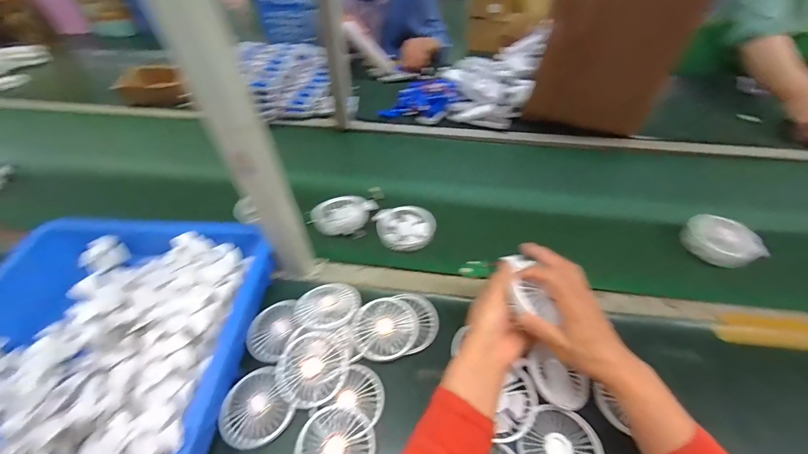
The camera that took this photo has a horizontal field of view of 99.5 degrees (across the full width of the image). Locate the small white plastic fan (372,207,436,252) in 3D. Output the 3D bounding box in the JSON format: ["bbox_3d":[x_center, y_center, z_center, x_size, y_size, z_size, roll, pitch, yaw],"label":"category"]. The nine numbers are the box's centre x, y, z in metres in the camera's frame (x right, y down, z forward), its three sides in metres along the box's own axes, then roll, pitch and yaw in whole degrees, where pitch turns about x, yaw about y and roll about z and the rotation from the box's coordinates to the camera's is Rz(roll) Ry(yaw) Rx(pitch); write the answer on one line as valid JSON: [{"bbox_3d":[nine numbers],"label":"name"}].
[{"bbox_3d":[0.003,0.002,0.620,0.103,0.043,0.085,-8,47,-8],"label":"small white plastic fan"}]

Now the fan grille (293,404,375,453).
[{"bbox_3d":[-0.082,0.257,0.398,0.091,0.012,0.083,10,47,10],"label":"fan grille"}]

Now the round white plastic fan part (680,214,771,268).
[{"bbox_3d":[0.535,0.024,0.575,0.114,0.046,0.078,33,55,27],"label":"round white plastic fan part"}]

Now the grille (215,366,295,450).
[{"bbox_3d":[-0.192,0.231,0.435,0.080,0.019,0.085,0,46,0],"label":"grille"}]

